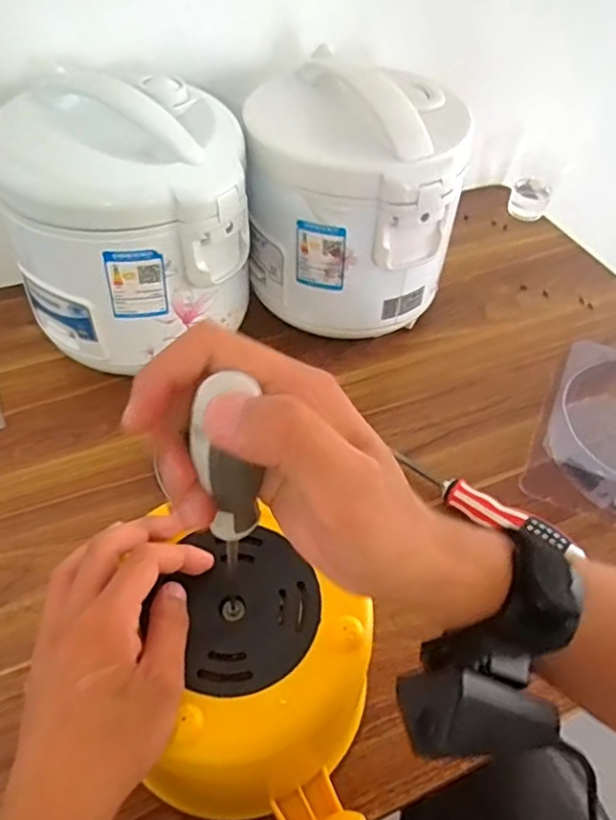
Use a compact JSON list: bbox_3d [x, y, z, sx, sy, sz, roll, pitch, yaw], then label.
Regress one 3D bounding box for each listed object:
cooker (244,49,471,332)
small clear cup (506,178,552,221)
[{"bbox_3d":[0.042,-0.194,0.608,0.199,0.223,0.180,6,51,-2],"label":"cooker"},{"bbox_3d":[0.297,-0.285,0.828,0.047,0.034,0.046,2,50,-3],"label":"small clear cup"}]

